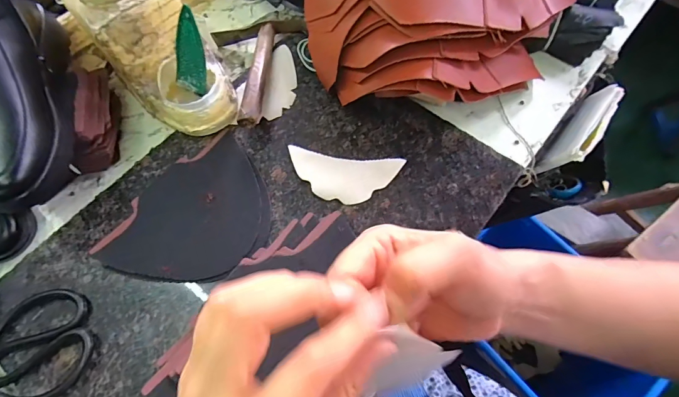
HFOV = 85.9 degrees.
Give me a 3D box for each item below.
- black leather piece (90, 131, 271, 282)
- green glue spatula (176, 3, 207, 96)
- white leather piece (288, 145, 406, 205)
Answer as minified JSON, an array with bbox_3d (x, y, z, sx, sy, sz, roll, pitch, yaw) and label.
[{"bbox_3d":[-0.151,0.018,0.401,0.148,0.008,0.178,27,71,14],"label":"black leather piece"},{"bbox_3d":[-0.160,-0.153,0.389,0.039,0.120,0.007,36,59,-2],"label":"green glue spatula"},{"bbox_3d":[0.004,-0.025,0.416,0.127,0.006,0.059,6,66,4],"label":"white leather piece"}]

